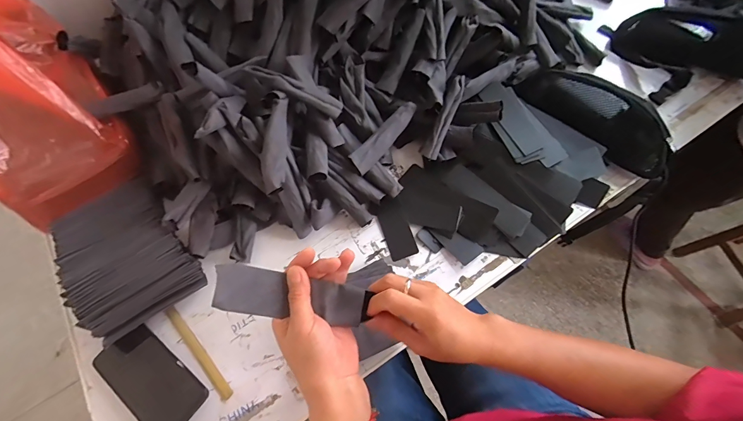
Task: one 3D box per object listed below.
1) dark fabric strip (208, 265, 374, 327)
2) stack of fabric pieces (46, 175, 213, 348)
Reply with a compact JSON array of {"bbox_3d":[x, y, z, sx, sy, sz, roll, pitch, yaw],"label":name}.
[{"bbox_3d":[-0.075,0.085,0.349,0.149,0.010,0.042,13,63,-14],"label":"dark fabric strip"},{"bbox_3d":[-0.381,0.069,0.542,0.165,0.056,0.216,-36,68,-15],"label":"stack of fabric pieces"}]

